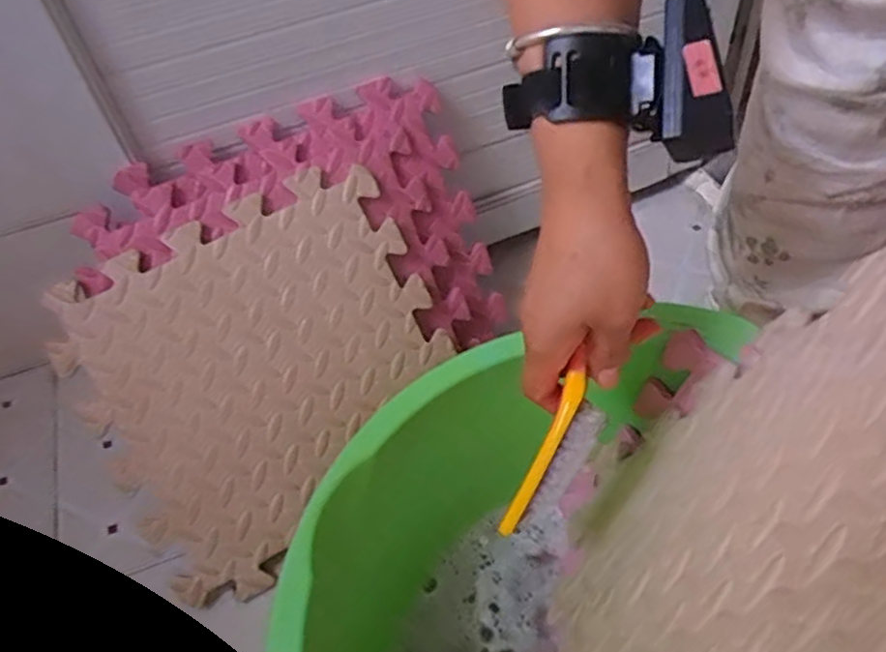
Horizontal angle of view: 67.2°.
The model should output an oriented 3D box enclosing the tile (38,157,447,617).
[{"bbox_3d":[-0.146,0.041,0.575,0.291,0.279,0.015,-29,7,-11],"label":"tile"}]

